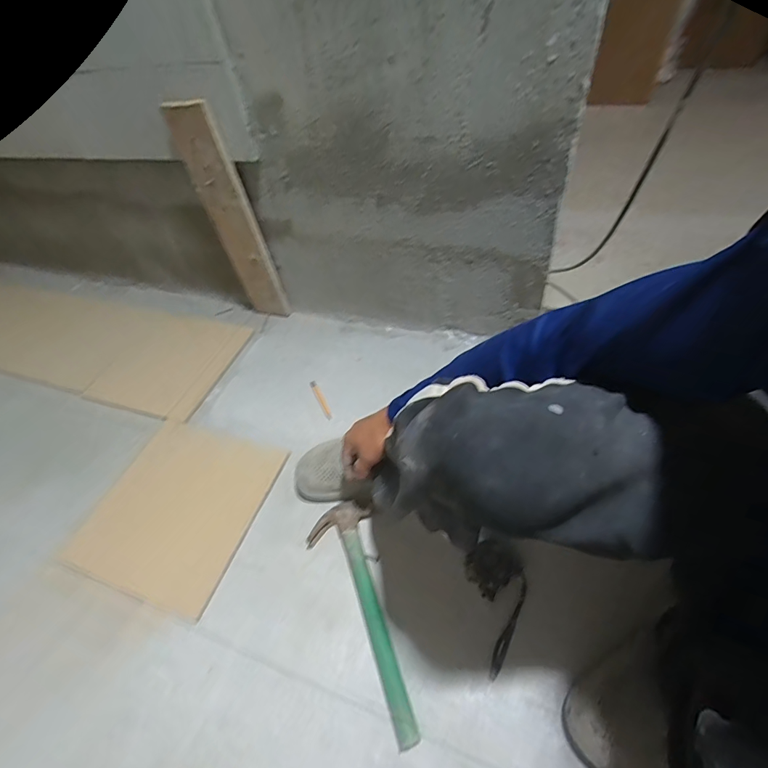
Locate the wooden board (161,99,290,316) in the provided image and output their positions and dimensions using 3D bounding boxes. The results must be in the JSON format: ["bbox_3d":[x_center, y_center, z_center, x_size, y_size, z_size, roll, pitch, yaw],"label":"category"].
[{"bbox_3d":[-0.315,-0.332,0.862,0.099,0.453,0.015,5,49,16],"label":"wooden board"}]

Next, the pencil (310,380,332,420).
[{"bbox_3d":[-0.132,0.031,0.857,0.016,0.011,0.109,-24,52,-14],"label":"pencil"}]

